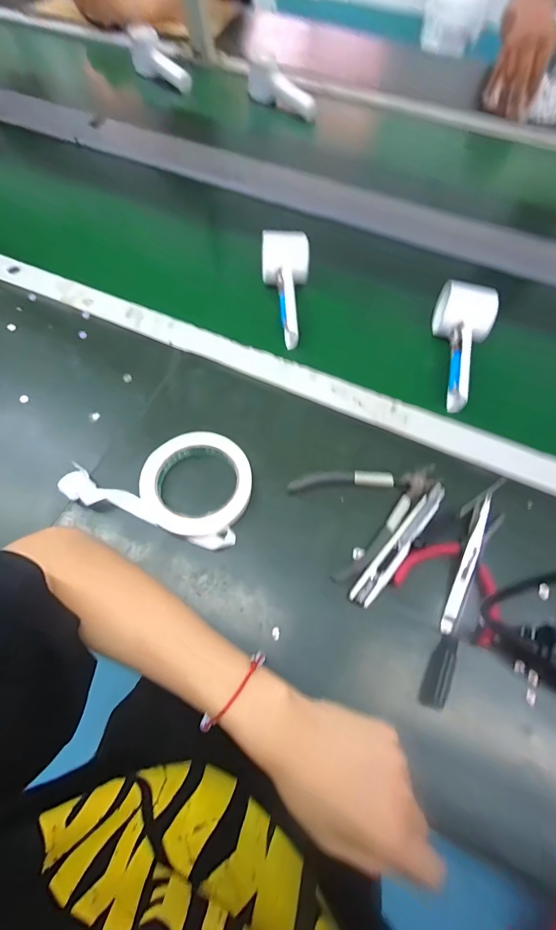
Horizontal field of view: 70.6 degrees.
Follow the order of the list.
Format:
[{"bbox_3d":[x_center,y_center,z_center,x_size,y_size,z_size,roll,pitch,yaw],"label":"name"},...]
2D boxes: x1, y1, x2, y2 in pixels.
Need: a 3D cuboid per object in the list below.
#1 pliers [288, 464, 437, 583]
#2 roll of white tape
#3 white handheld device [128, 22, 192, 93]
[{"bbox_3d":[0.092,0.032,0.383,0.139,0.009,0.101,-25,67,-14],"label":"pliers"},{"bbox_3d":[-0.108,0.010,0.390,0.164,0.024,0.107,17,64,7],"label":"roll of white tape"},{"bbox_3d":[-0.232,-0.812,0.792,0.150,0.066,0.059,43,68,1],"label":"white handheld device"}]

